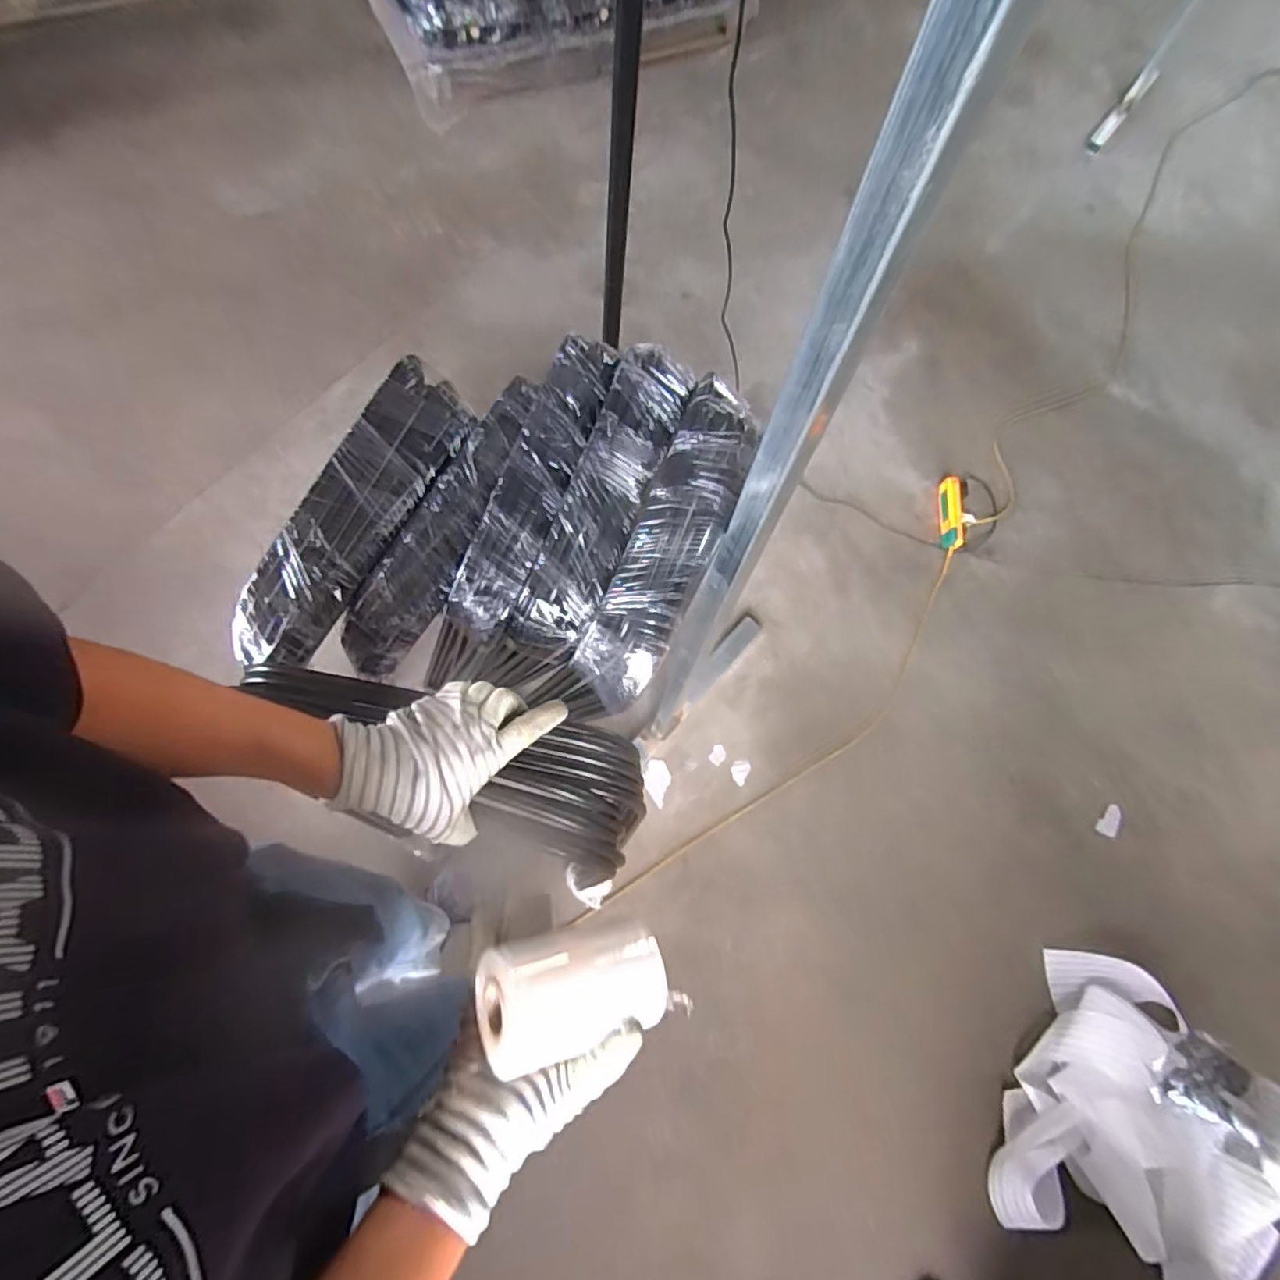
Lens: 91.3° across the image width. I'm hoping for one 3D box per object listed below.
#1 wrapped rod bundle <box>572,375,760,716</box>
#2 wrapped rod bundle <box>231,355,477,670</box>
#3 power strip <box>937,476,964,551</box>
[{"bbox_3d":[0.033,-0.096,0.585,0.085,0.049,0.326,21,69,4],"label":"wrapped rod bundle"},{"bbox_3d":[-0.262,-0.122,0.581,0.083,0.040,0.322,24,69,5],"label":"wrapped rod bundle"},{"bbox_3d":[0.785,-0.320,1.576,0.055,0.036,0.191,7,69,-1],"label":"power strip"}]

